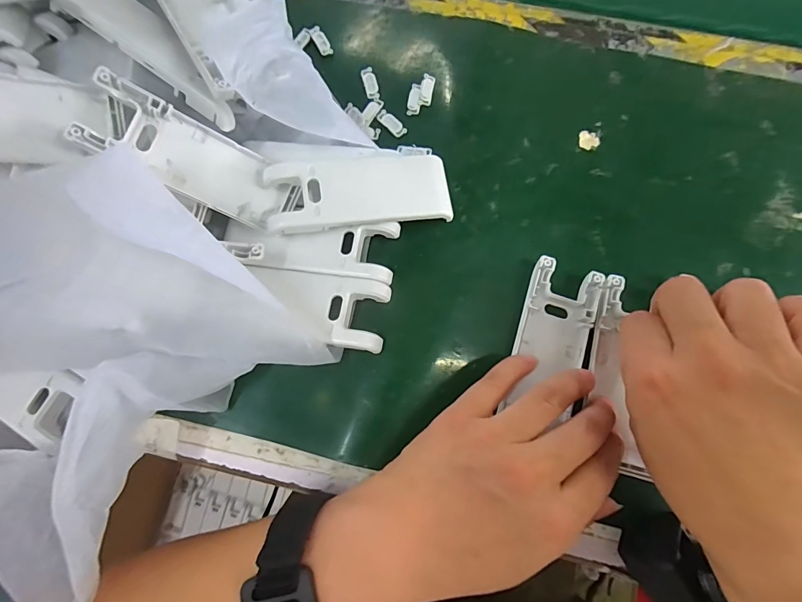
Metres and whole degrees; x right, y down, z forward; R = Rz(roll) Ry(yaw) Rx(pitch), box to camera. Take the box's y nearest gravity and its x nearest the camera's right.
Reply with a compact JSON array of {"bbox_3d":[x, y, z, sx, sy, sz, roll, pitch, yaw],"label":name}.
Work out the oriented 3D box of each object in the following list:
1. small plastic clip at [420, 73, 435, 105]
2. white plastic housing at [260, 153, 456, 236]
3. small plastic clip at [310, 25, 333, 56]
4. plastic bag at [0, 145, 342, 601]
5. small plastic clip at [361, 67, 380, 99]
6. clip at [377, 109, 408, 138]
[{"bbox_3d":[0.017,-0.138,0.266,0.008,0.004,0.021,9,78,3],"label":"small plastic clip"},{"bbox_3d":[-0.023,-0.061,0.233,0.101,0.012,0.042,-10,78,-16],"label":"white plastic housing"},{"bbox_3d":[-0.055,-0.179,0.281,0.009,0.004,0.023,-27,79,-5],"label":"small plastic clip"},{"bbox_3d":[-0.155,0.029,0.187,0.174,0.073,0.178,38,81,8],"label":"plastic bag"},{"bbox_3d":[-0.020,-0.145,0.272,0.009,0.004,0.024,-15,78,-2],"label":"small plastic clip"},{"bbox_3d":[-0.006,-0.115,0.264,0.009,0.004,0.024,-39,80,-7],"label":"clip"}]

